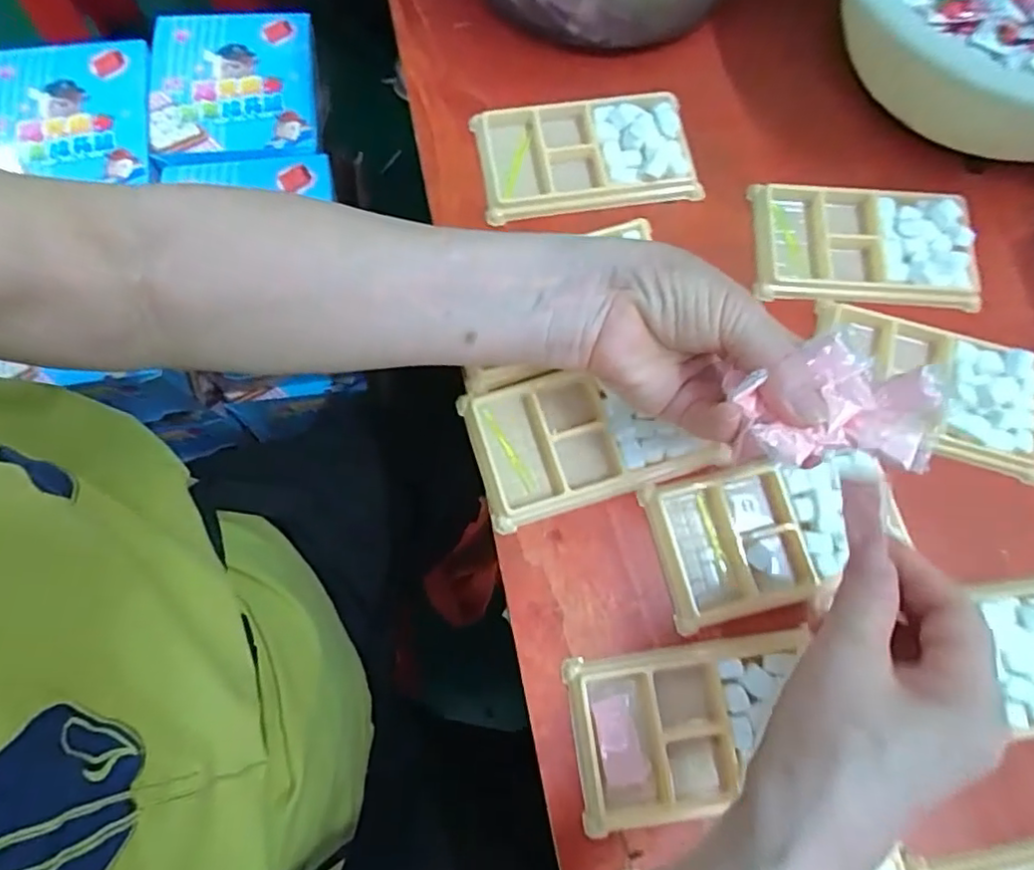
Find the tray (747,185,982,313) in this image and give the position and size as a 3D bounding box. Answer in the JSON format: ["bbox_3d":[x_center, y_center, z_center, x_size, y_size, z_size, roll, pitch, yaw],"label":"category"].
[{"bbox_3d":[0.215,-0.118,0.377,0.132,0.013,0.076,2,77,0],"label":"tray"}]

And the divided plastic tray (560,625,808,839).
[{"bbox_3d":[0.087,0.148,0.304,0.117,0.013,0.078,-6,77,-2],"label":"divided plastic tray"}]

